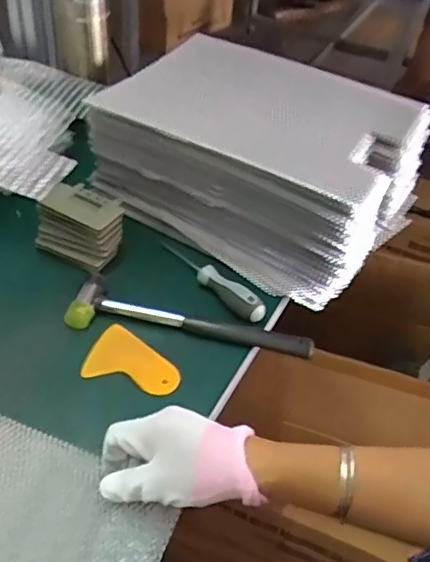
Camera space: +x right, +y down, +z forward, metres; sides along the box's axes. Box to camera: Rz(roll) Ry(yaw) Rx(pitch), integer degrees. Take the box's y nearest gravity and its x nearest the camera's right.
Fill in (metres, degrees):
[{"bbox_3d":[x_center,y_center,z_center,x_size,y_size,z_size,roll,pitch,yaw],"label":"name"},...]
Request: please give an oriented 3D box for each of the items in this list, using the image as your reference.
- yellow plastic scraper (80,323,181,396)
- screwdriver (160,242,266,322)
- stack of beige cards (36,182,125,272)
[{"bbox_3d":[-0.076,0.080,0.547,0.091,0.009,0.059,22,53,10],"label":"yellow plastic scraper"},{"bbox_3d":[-0.008,-0.006,0.616,0.024,0.021,0.152,-32,56,-33],"label":"screwdriver"},{"bbox_3d":[-0.149,-0.061,0.629,0.092,0.067,0.057,22,46,15],"label":"stack of beige cards"}]

